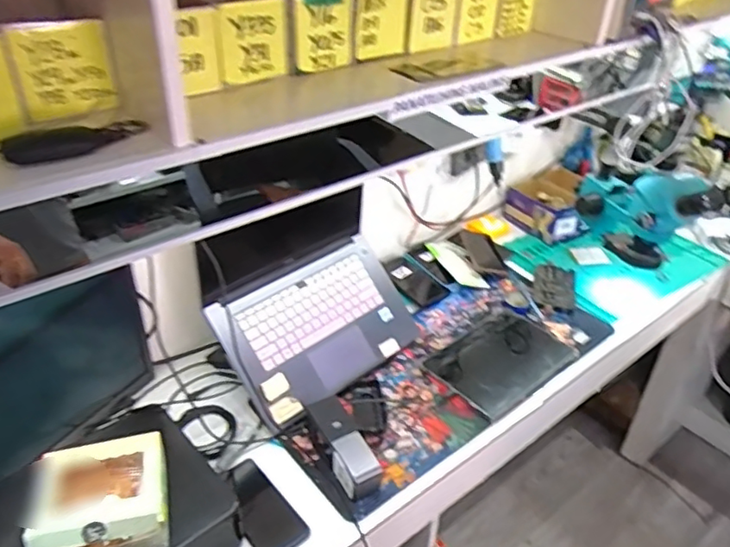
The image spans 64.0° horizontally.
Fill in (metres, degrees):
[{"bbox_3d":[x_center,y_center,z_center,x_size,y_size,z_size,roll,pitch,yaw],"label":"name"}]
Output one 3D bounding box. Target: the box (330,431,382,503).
[{"bbox_3d":[-0.014,0.278,0.845,0.058,0.044,0.078,-16,39,-25],"label":"box"}]

